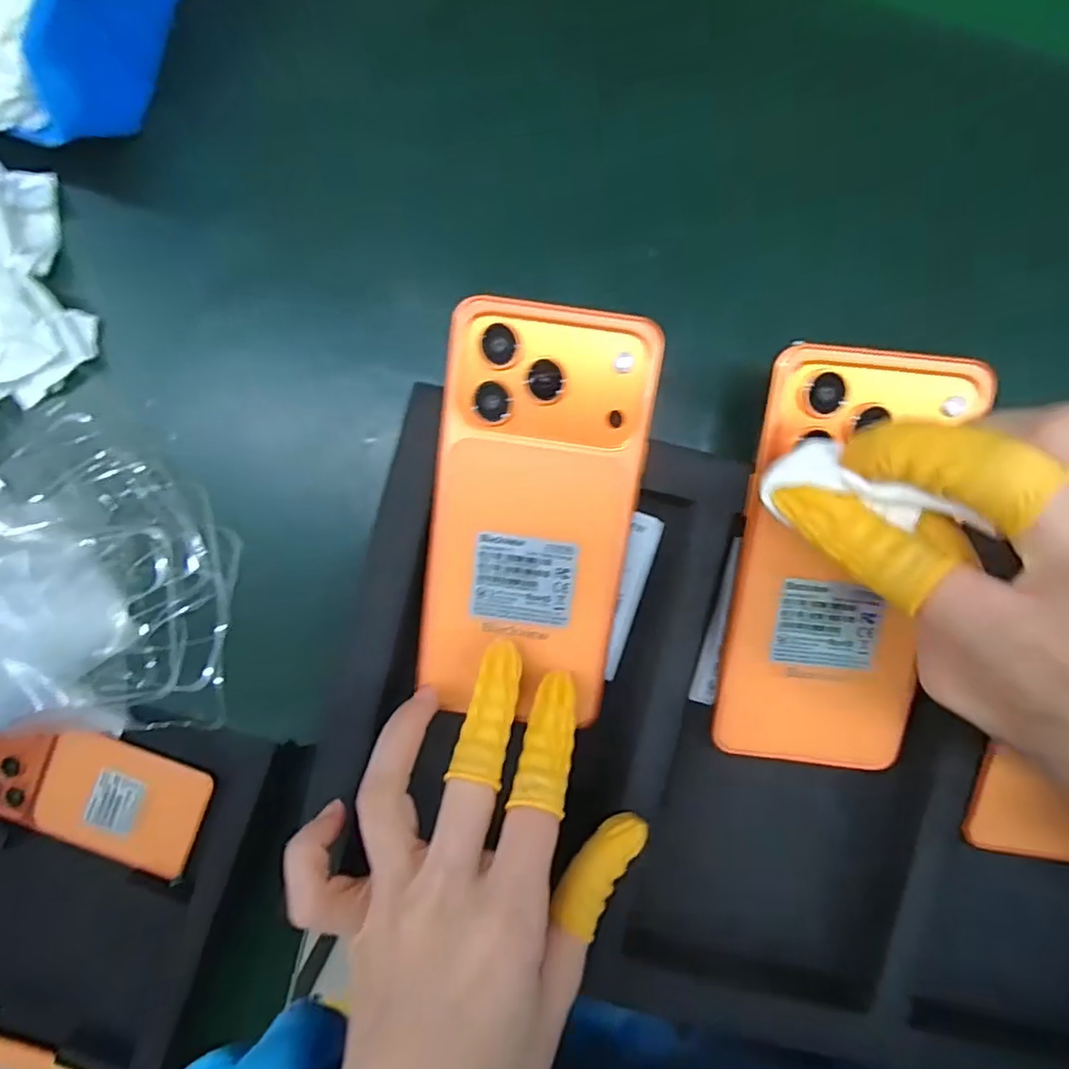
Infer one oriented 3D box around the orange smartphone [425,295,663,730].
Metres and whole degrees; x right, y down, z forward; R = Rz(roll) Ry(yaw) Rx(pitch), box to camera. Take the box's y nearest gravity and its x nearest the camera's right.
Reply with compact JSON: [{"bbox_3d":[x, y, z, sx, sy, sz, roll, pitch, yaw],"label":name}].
[{"bbox_3d":[0.000,-0.007,0.233,0.077,0.006,0.153,7,103,1],"label":"orange smartphone"}]

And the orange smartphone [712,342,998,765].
[{"bbox_3d":[0.117,0.014,0.231,0.074,0.009,0.161,2,103,0],"label":"orange smartphone"}]

